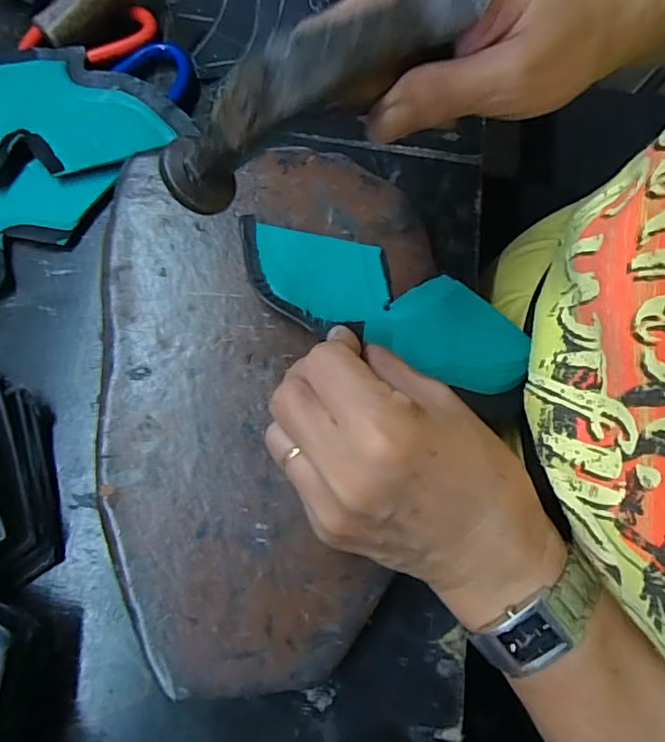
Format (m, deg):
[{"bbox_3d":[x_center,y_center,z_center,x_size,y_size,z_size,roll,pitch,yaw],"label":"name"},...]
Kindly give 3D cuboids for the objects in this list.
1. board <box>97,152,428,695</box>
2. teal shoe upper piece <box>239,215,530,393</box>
[{"bbox_3d":[-0.029,0.004,0.262,0.162,0.016,0.260,-5,74,-4],"label":"board"},{"bbox_3d":[0.026,-0.035,0.272,0.155,0.014,0.054,23,76,0],"label":"teal shoe upper piece"}]

